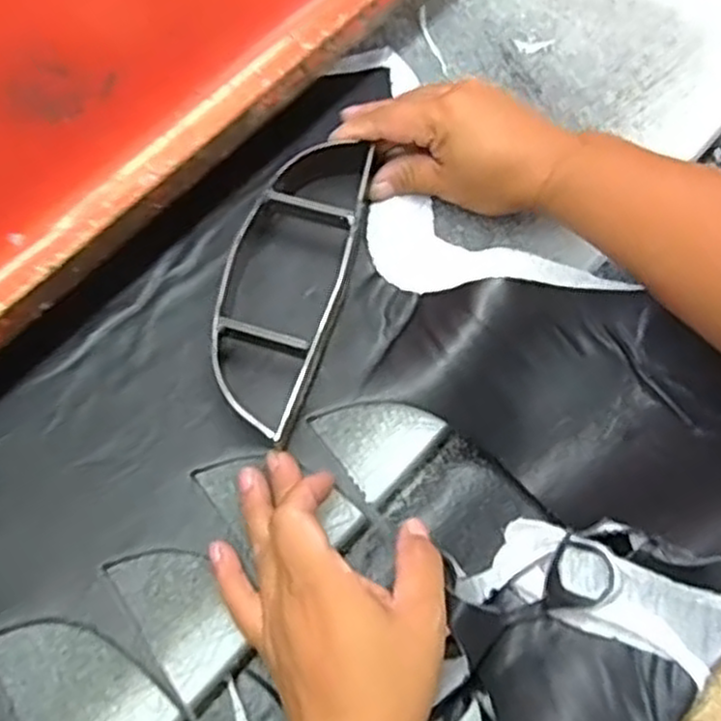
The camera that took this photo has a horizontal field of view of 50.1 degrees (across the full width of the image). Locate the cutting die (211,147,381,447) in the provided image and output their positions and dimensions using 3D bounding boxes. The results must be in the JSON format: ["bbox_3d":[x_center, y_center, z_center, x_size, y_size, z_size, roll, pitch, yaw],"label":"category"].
[{"bbox_3d":[-0.044,-0.045,0.447,0.070,0.030,0.188,13,67,2],"label":"cutting die"}]

